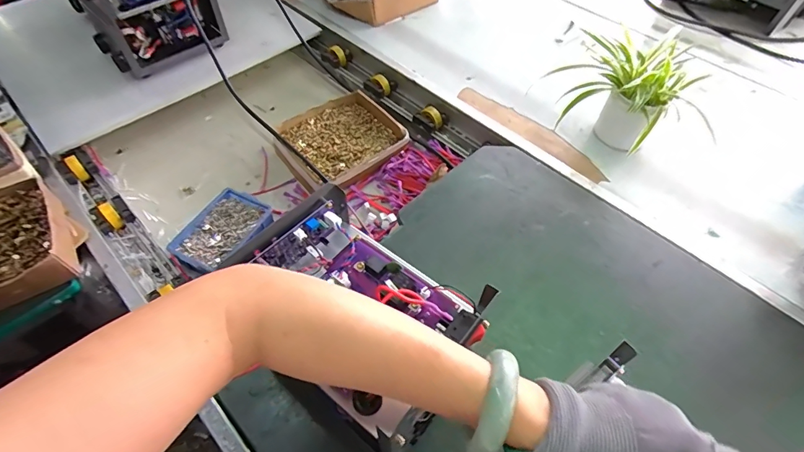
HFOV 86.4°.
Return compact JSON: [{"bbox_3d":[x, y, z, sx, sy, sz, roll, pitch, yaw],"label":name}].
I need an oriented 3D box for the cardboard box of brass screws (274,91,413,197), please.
[{"bbox_3d":[-0.119,-0.174,0.847,0.229,0.045,0.202,-32,60,-22],"label":"cardboard box of brass screws"}]

